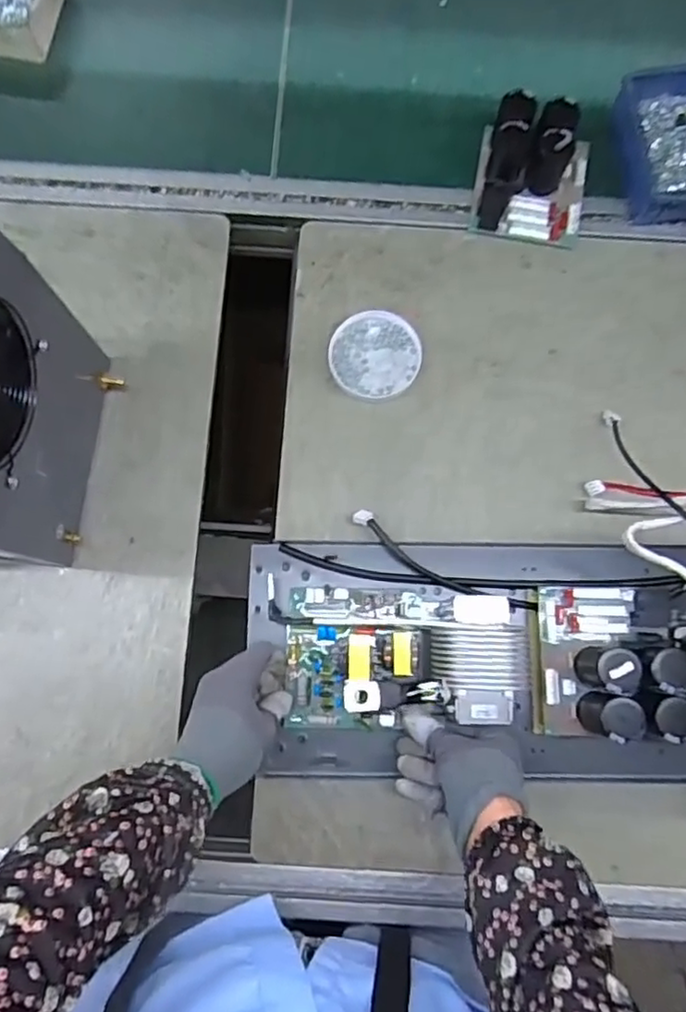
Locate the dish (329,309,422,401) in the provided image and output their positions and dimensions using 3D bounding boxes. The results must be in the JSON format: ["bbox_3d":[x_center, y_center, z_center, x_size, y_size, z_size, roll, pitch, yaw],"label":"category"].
[{"bbox_3d":[0.031,-0.144,0.635,0.085,0.018,0.085,0,78,0],"label":"dish"}]

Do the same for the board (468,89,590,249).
[{"bbox_3d":[0.191,-0.330,0.647,0.107,0.063,0.120,9,78,2],"label":"board"}]

